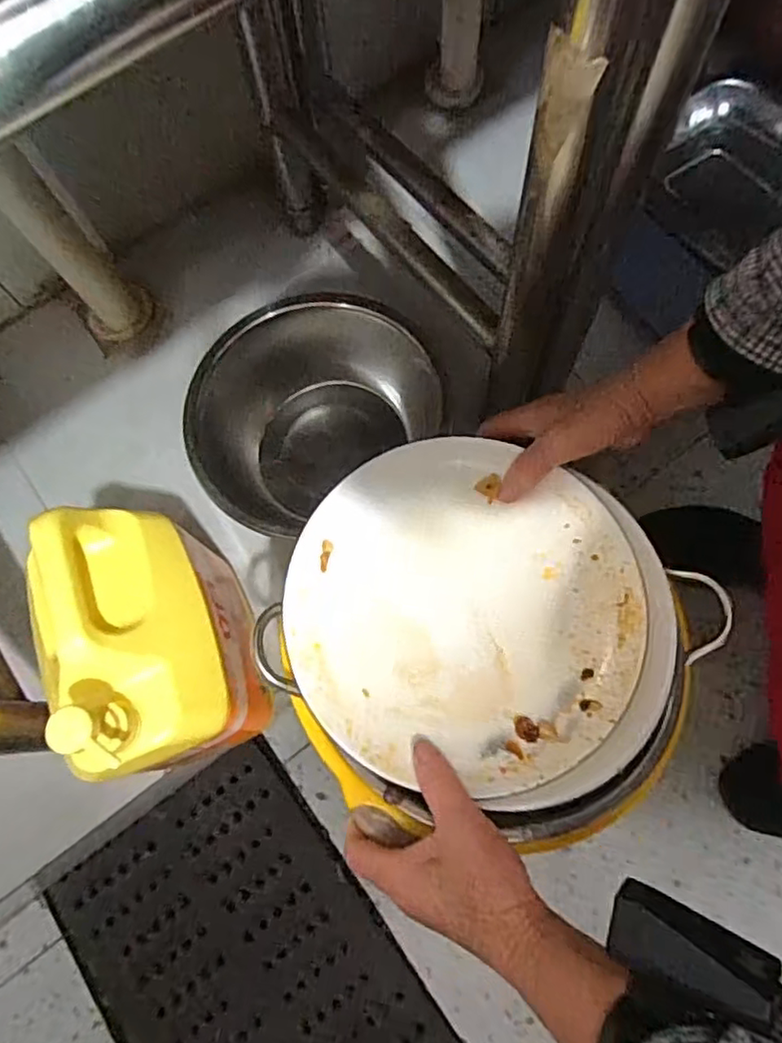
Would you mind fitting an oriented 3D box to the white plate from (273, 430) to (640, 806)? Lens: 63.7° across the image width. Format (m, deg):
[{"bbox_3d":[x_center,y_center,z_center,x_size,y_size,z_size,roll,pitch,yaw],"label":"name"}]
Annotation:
[{"bbox_3d":[0.050,0.057,0.440,0.234,0.026,0.228,0,72,1],"label":"white plate"}]

